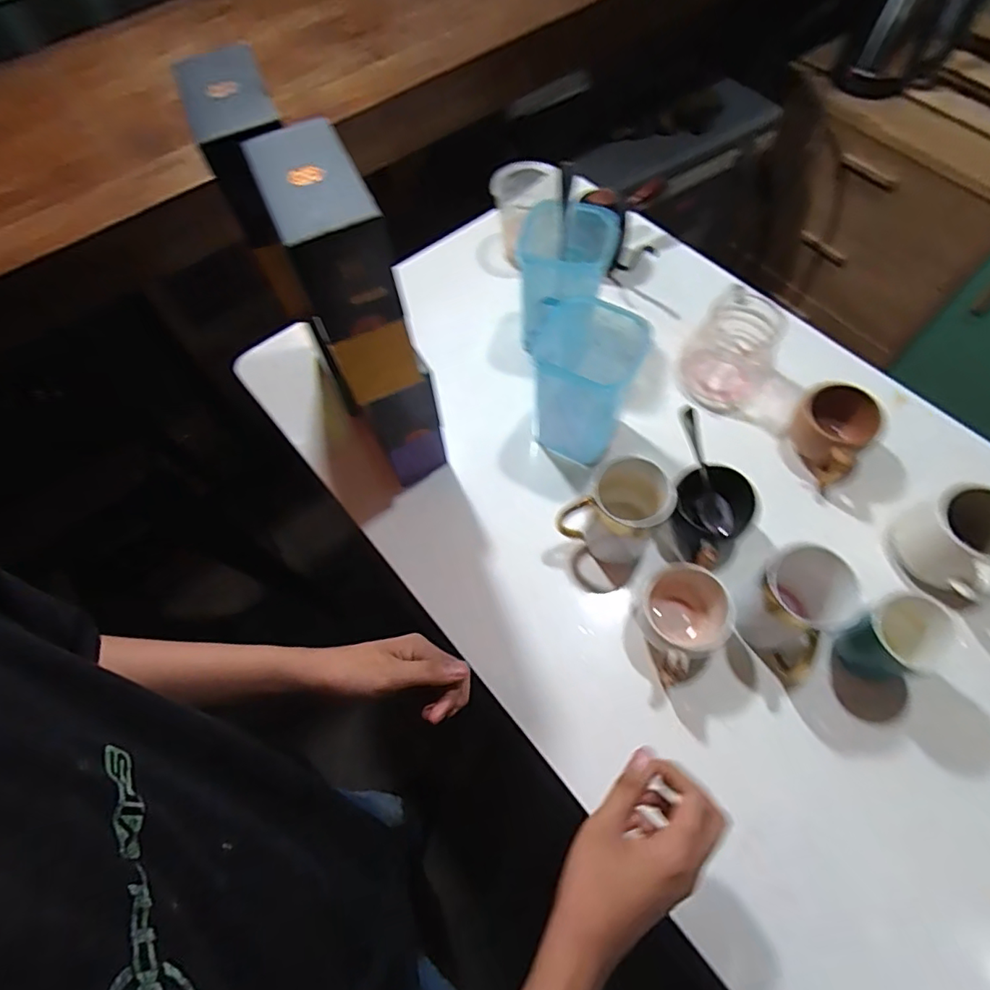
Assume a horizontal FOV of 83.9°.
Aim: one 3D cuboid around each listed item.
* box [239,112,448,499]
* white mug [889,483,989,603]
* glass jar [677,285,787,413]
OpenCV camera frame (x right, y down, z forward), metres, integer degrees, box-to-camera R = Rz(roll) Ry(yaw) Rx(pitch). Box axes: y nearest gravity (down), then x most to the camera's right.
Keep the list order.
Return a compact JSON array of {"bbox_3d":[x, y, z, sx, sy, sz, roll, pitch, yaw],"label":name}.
[{"bbox_3d":[-0.112,-0.133,0.493,0.069,0.319,0.122,-27,65,-11],"label":"box"},{"bbox_3d":[0.439,0.047,0.519,0.071,0.079,0.100,-16,63,-6],"label":"white mug"},{"bbox_3d":[0.271,-0.165,0.635,0.096,0.090,0.101,-1,63,2],"label":"glass jar"}]

